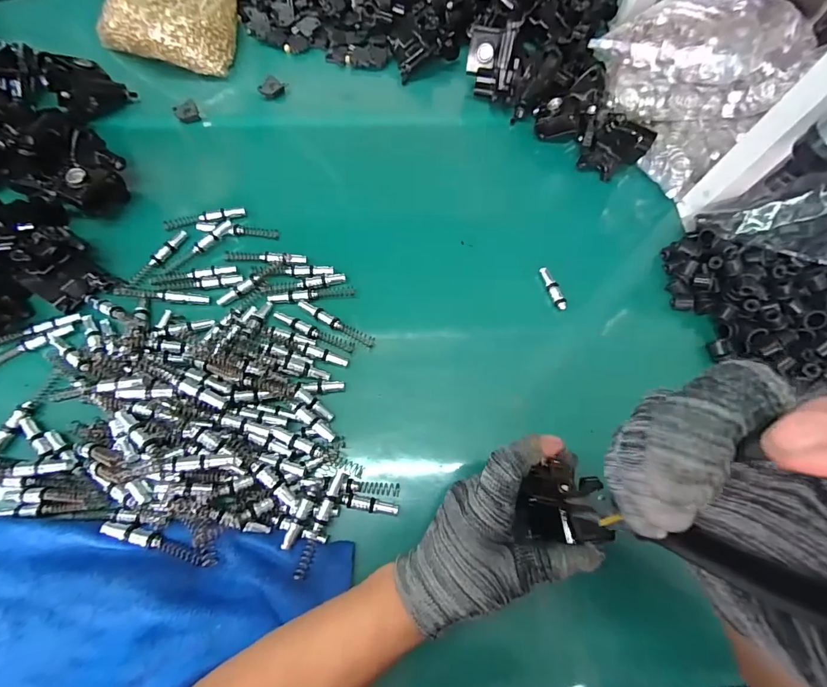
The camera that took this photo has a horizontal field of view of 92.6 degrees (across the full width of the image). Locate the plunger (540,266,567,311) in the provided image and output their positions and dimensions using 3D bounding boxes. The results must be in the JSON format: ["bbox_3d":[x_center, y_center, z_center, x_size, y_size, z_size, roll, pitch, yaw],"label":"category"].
[{"bbox_3d":[0.150,-0.058,0.425,0.010,0.008,0.048,-20,72,-10],"label":"plunger"}]

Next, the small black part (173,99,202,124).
[{"bbox_3d":[-0.285,-0.292,0.498,0.028,0.018,0.018,-24,72,-11],"label":"small black part"}]

